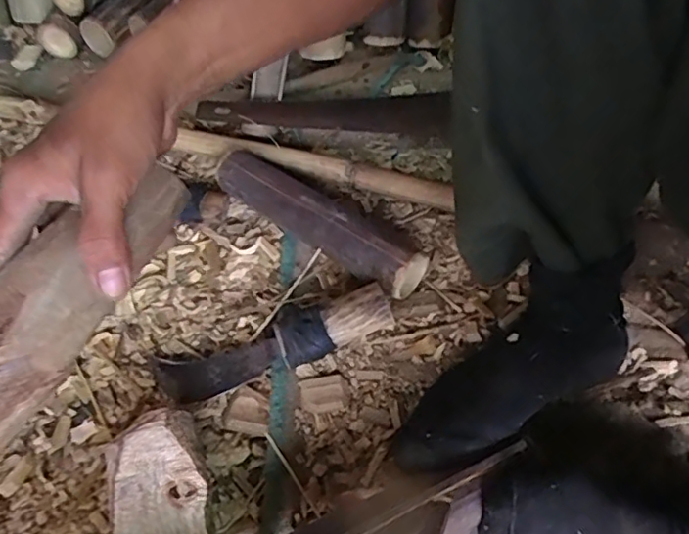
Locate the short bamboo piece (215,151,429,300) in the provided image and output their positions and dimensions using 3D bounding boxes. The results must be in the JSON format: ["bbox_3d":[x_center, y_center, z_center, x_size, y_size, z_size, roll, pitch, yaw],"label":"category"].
[{"bbox_3d":[-0.033,-0.050,0.621,0.259,0.064,0.050,33,61,22],"label":"short bamboo piece"}]

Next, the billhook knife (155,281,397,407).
[{"bbox_3d":[-0.071,0.072,0.548,0.234,0.035,0.062,-21,56,2],"label":"billhook knife"}]

